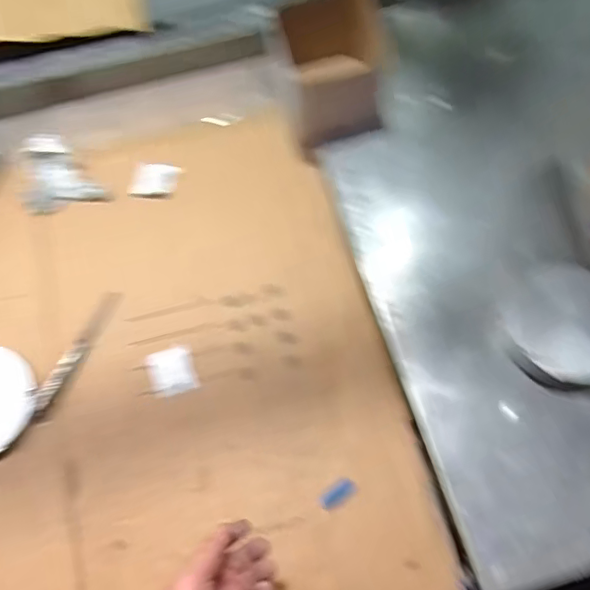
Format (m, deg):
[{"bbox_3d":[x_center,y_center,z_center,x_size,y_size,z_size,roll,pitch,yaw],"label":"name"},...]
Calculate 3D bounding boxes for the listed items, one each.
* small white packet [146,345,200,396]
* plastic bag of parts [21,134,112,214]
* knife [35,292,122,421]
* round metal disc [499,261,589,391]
[{"bbox_3d":[-0.154,0.096,0.700,0.053,0.008,0.058,-21,72,-7],"label":"small white packet"},{"bbox_3d":[-0.332,-0.178,0.787,0.112,0.017,0.118,-14,71,-4],"label":"plastic bag of parts"},{"bbox_3d":[-0.275,0.071,0.699,0.025,0.013,0.177,24,73,9],"label":"knife"},{"bbox_3d":[0.326,0.033,0.667,0.144,0.030,0.152,-5,67,12],"label":"round metal disc"}]

